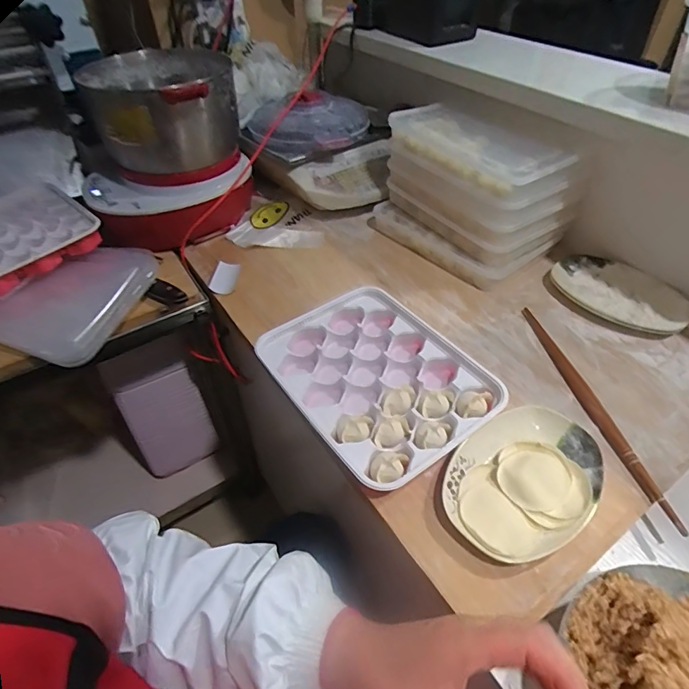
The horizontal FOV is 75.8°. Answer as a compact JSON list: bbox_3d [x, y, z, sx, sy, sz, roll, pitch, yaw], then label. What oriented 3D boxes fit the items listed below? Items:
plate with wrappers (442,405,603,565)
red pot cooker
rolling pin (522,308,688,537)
[{"bbox_3d":[0.196,0.145,0.483,0.192,0.020,0.133,-29,53,-25],"label":"plate with wrappers"},{"bbox_3d":[-0.332,-0.349,0.812,0.281,0.267,0.299,-15,48,-13],"label":"red pot cooker"},{"bbox_3d":[0.313,0.070,0.568,0.019,0.018,0.343,-9,47,-7],"label":"rolling pin"}]

